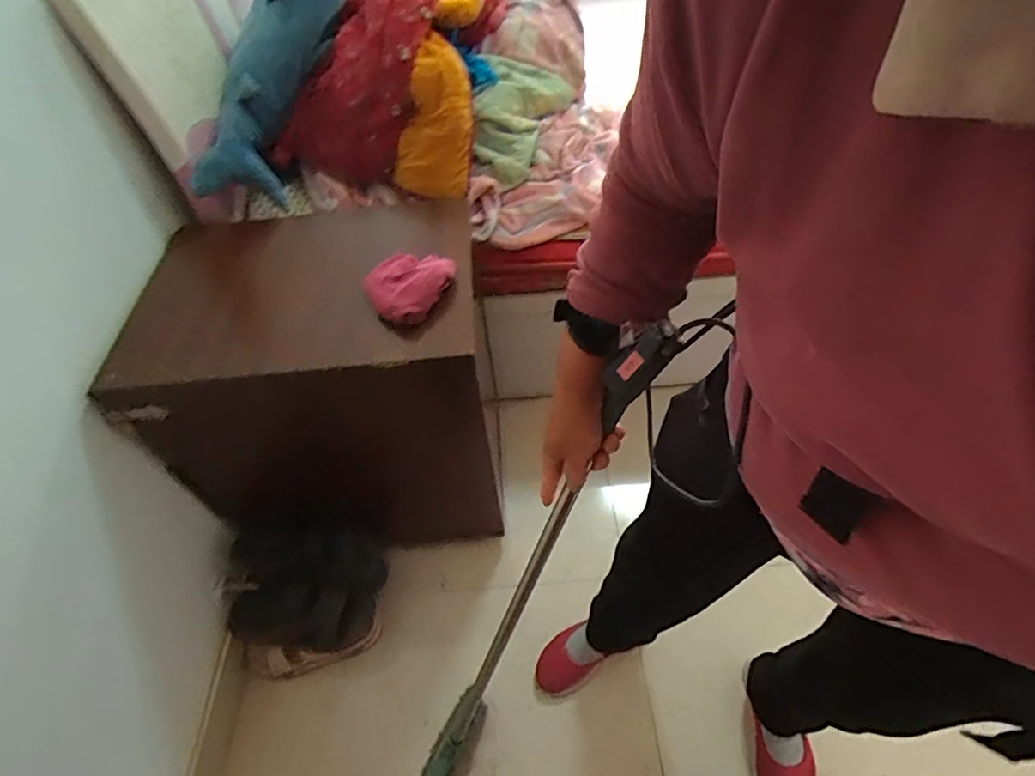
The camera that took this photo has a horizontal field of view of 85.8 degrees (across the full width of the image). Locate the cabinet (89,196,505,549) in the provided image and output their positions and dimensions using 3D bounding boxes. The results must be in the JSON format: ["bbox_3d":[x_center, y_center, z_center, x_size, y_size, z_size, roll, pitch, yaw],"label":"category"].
[{"bbox_3d":[-0.340,-0.009,1.125,0.542,0.587,0.520,-3,49,2],"label":"cabinet"}]

